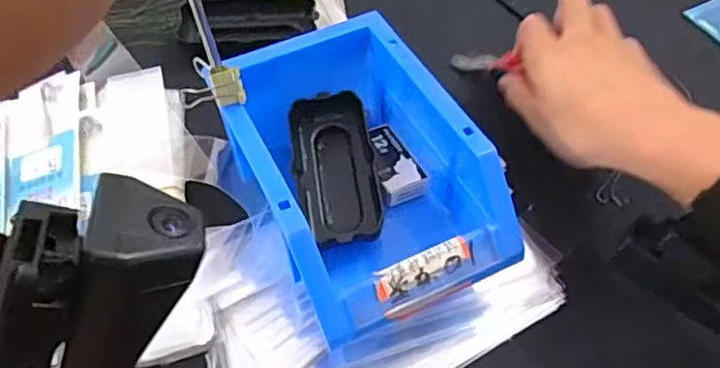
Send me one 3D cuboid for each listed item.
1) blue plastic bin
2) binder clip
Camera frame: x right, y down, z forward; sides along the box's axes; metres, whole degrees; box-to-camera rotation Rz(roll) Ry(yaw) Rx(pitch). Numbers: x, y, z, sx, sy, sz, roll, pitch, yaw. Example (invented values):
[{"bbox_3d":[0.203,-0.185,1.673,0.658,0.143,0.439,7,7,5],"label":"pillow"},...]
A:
[{"bbox_3d":[-0.007,-0.011,0.386,0.124,0.088,0.205,-21,58,-17],"label":"blue plastic bin"},{"bbox_3d":[-0.085,-0.057,0.349,0.035,0.030,0.012,-10,56,-7],"label":"binder clip"}]

